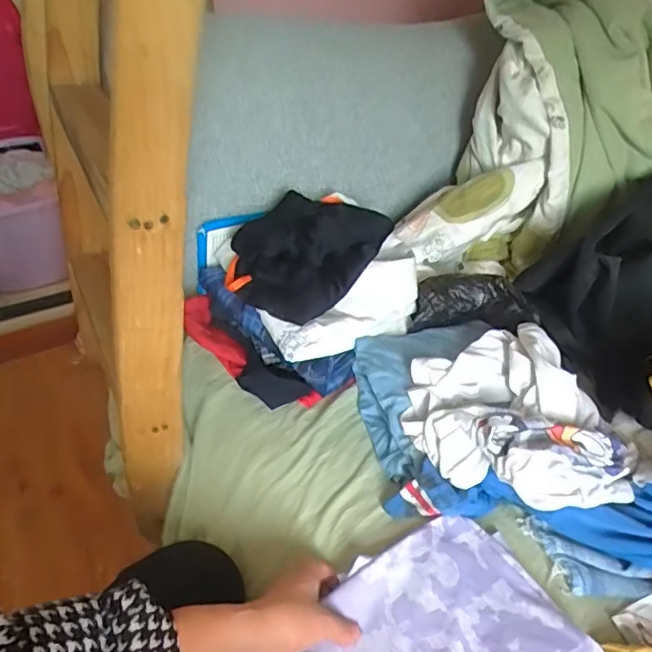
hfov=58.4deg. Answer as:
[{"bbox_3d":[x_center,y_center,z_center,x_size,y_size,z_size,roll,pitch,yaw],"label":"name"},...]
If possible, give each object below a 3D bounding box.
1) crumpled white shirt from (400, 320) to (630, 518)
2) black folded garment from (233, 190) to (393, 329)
[{"bbox_3d":[0.216,0.100,0.678,0.238,0.093,0.223,4,37,5],"label":"crumpled white shirt"},{"bbox_3d":[-0.028,-0.106,0.798,0.163,0.070,0.219,22,42,26],"label":"black folded garment"}]

